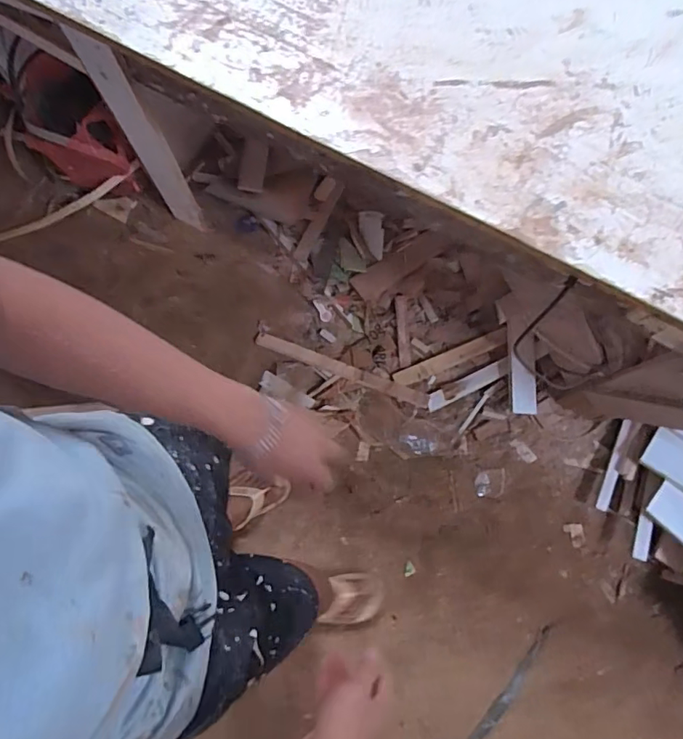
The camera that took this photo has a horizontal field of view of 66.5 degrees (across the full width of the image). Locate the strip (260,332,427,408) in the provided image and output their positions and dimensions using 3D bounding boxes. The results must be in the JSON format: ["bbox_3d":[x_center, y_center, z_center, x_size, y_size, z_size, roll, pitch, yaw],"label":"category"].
[{"bbox_3d":[-0.003,-0.002,1.491,0.520,0.013,0.047,22,77,4],"label":"strip"}]

